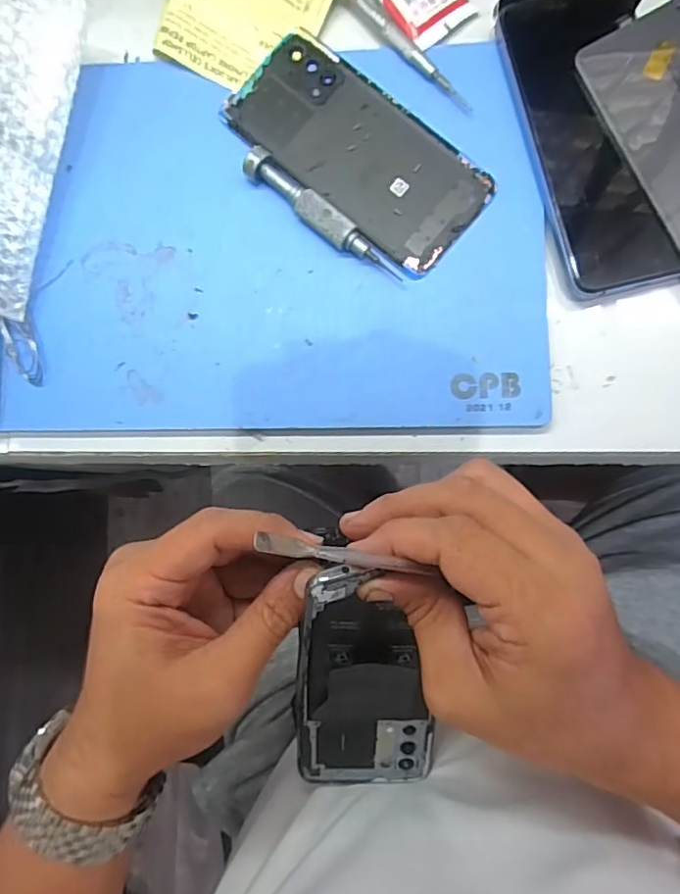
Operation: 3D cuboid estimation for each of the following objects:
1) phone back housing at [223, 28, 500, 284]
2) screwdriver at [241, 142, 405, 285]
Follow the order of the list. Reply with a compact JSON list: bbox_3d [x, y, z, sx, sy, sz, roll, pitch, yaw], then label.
[{"bbox_3d":[0.009,-0.169,0.318,0.155,0.005,0.071,41,90,7],"label":"phone back housing"},{"bbox_3d":[-0.011,-0.128,0.310,0.102,0.016,0.017,41,90,7],"label":"screwdriver"}]

